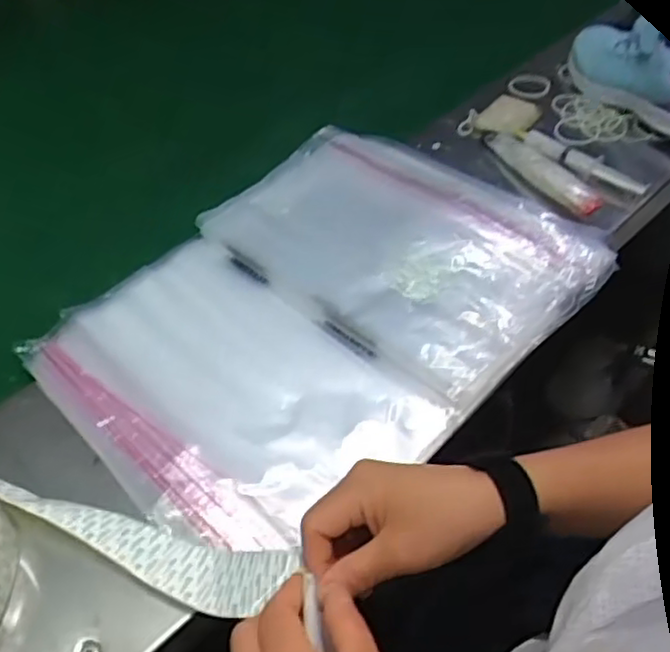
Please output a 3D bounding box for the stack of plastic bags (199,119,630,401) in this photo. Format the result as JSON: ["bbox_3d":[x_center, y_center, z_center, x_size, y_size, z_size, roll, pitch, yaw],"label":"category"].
[{"bbox_3d":[0.059,-0.081,0.631,0.311,0.023,0.226,34,59,26],"label":"stack of plastic bags"}]

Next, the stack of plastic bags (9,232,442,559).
[{"bbox_3d":[-0.089,0.044,0.547,0.290,0.016,0.196,35,59,27],"label":"stack of plastic bags"}]

